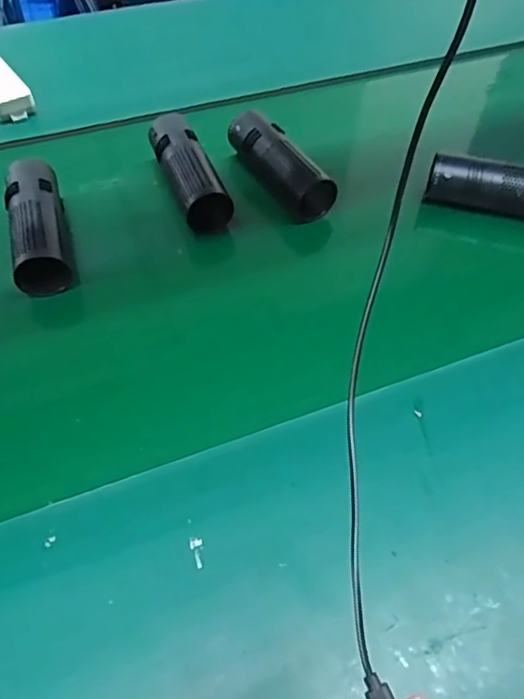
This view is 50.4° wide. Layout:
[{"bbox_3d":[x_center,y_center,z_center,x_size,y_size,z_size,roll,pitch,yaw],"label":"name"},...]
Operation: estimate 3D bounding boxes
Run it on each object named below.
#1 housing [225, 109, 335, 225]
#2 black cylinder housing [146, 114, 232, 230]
[{"bbox_3d":[0.020,-0.222,0.672,0.053,0.061,0.176,-23,55,-19],"label":"housing"},{"bbox_3d":[-0.084,-0.211,0.659,0.071,0.055,0.173,-13,53,-12],"label":"black cylinder housing"}]

